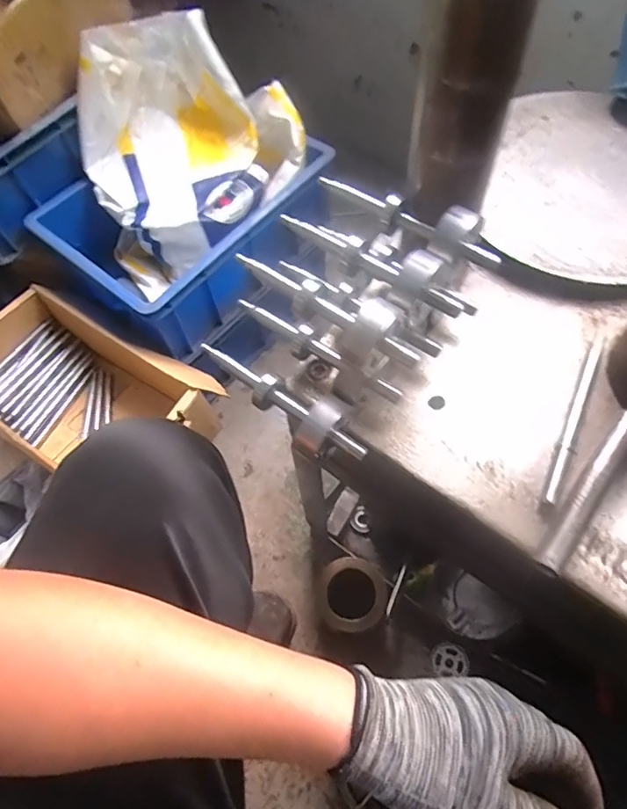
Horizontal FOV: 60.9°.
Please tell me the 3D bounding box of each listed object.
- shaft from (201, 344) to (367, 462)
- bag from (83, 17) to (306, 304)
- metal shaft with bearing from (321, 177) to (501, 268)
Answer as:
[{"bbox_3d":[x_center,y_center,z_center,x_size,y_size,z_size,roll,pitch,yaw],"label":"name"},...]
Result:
[{"bbox_3d":[-0.029,-0.003,0.410,0.154,0.039,0.031,36,71,20],"label":"shaft"},{"bbox_3d":[-0.199,-0.392,0.823,0.325,0.237,0.272,-31,65,-12],"label":"bag"},{"bbox_3d":[0.070,-0.144,0.411,0.153,0.033,0.033,30,68,18],"label":"metal shaft with bearing"}]

